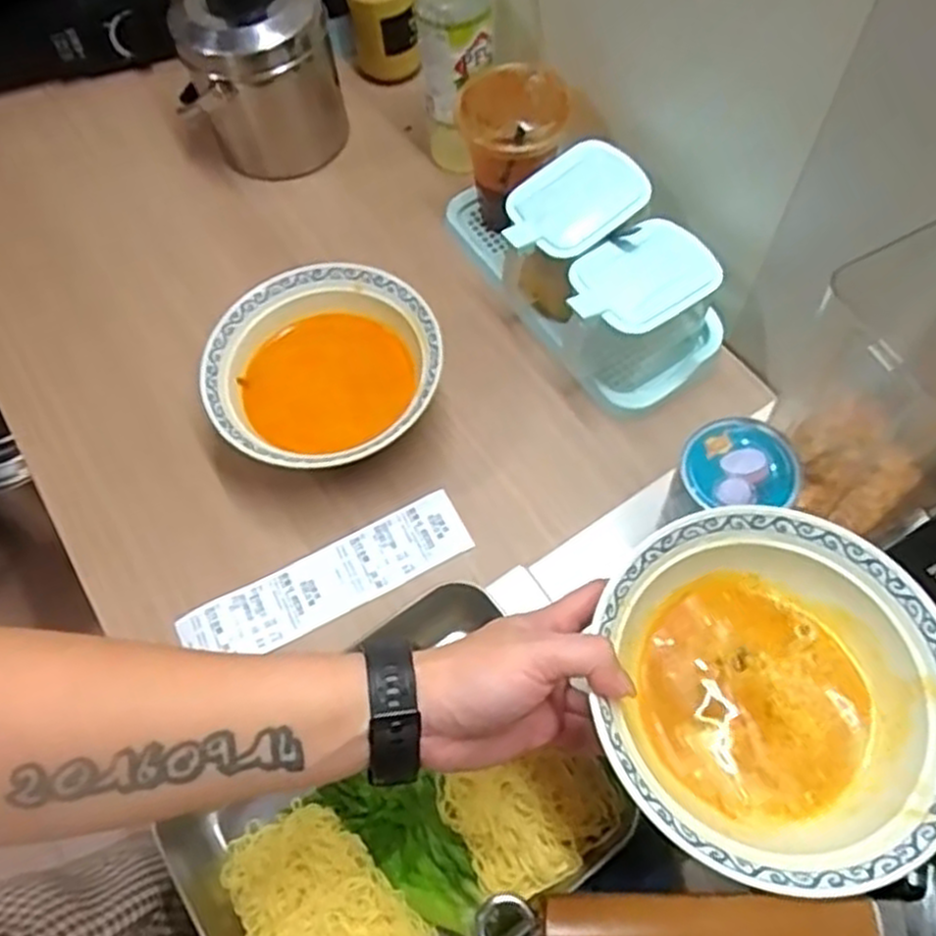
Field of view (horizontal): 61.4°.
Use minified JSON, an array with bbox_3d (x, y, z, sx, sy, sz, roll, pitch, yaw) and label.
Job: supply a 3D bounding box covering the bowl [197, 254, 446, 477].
[{"bbox_3d":[-0.112,-0.071,0.646,0.176,0.072,0.185,-1,63,2],"label":"bowl"}]

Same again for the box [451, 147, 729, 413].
[{"bbox_3d":[0.088,-0.189,0.671,0.119,0.117,0.283,-30,65,-12],"label":"box"}]

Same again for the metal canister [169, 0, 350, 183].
[{"bbox_3d":[-0.208,-0.387,0.767,0.151,0.162,0.123,-18,63,-7],"label":"metal canister"}]

